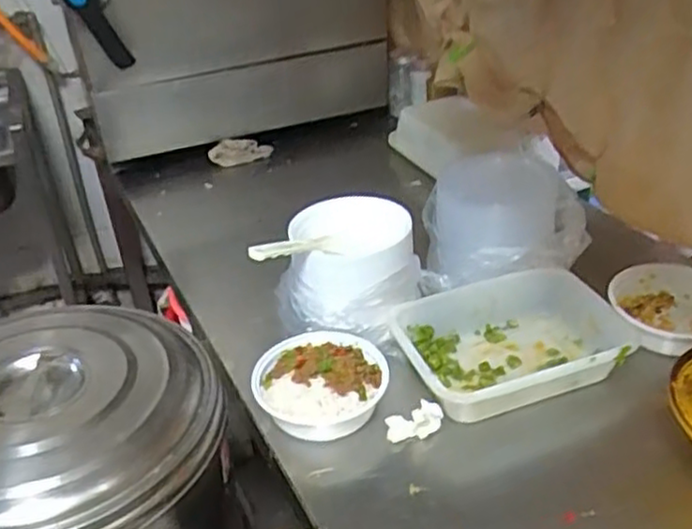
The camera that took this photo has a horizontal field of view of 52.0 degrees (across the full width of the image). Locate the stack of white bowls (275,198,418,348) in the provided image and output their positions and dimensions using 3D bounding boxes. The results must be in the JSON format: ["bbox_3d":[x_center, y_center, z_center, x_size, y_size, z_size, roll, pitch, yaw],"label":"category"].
[{"bbox_3d":[0.001,0.002,0.975,0.176,0.122,0.141,16,38,28],"label":"stack of white bowls"}]

